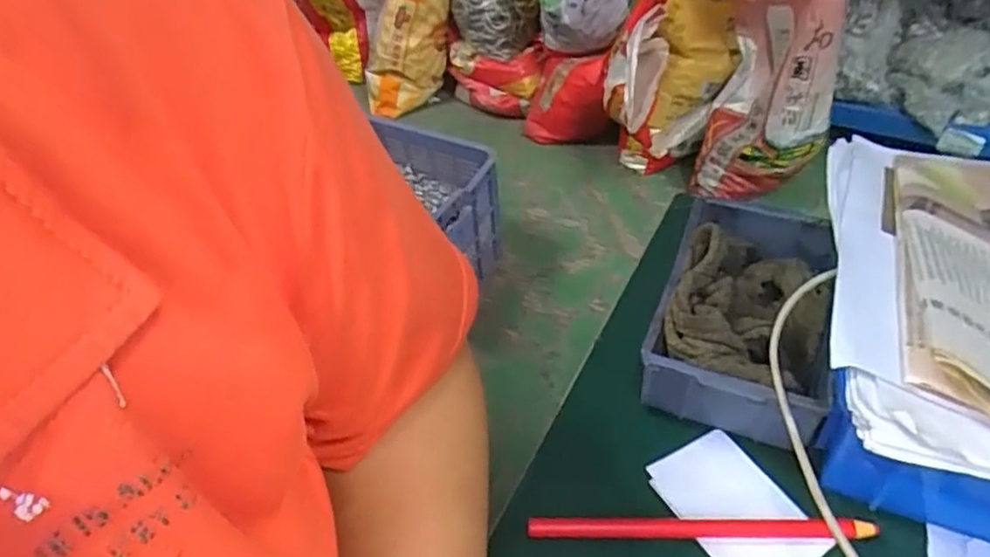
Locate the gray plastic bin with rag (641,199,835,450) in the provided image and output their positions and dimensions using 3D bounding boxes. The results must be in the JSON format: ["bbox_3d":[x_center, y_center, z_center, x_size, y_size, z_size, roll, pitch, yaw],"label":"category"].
[{"bbox_3d":[0.149,0.014,0.388,0.094,0.063,0.155,14,48,19],"label":"gray plastic bin with rag"}]

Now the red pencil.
[{"bbox_3d":[0.101,0.125,0.331,0.166,0.006,0.009,-1,44,5],"label":"red pencil"}]

